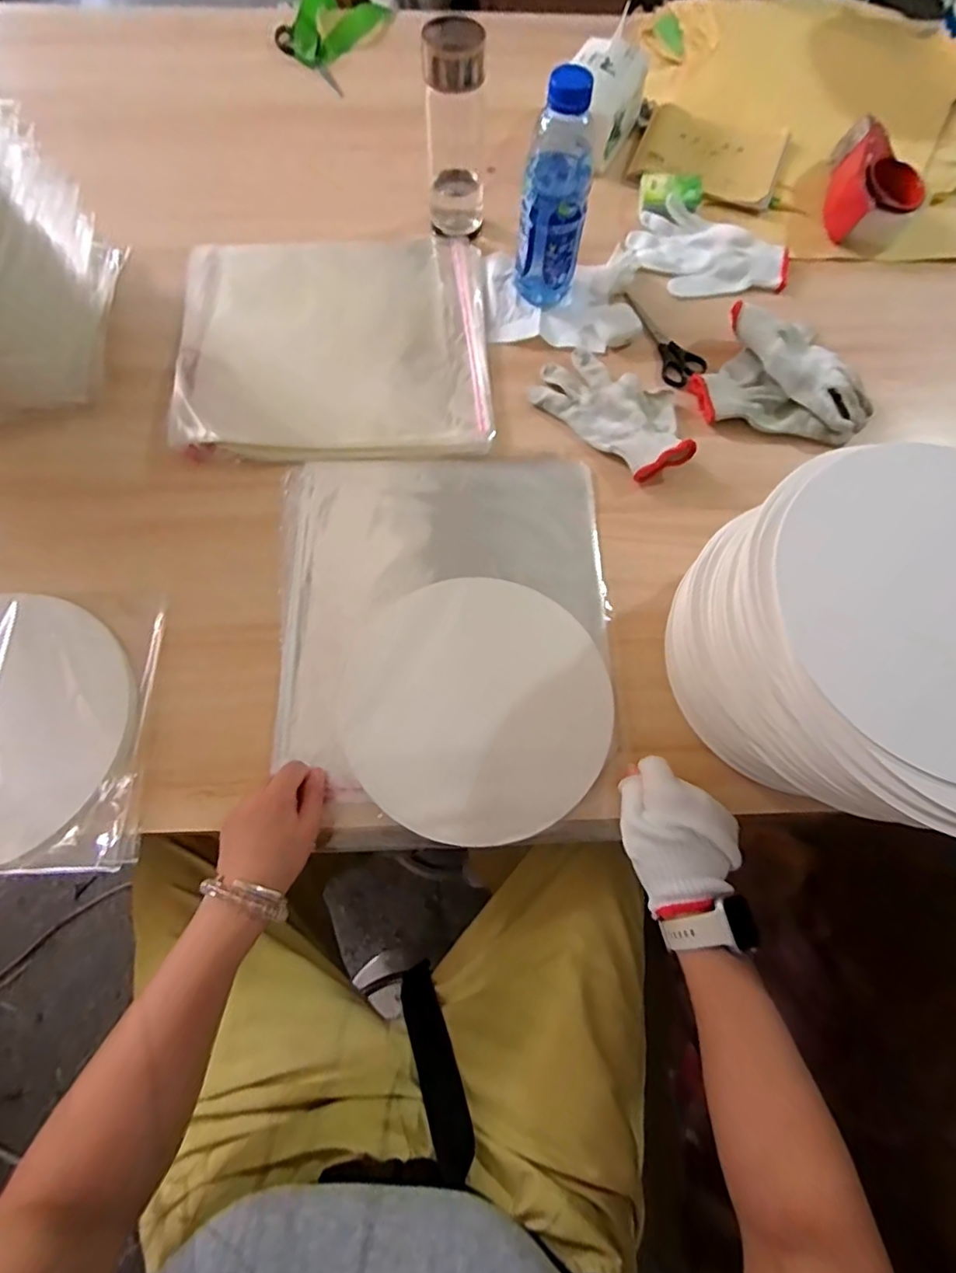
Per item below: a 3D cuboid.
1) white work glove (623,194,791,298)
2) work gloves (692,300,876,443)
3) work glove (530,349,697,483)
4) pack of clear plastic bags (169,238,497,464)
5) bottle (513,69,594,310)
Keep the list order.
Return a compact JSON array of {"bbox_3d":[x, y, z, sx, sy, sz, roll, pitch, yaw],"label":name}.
[{"bbox_3d":[0.288,-0.476,0.707,0.194,0.019,0.128,18,71,5],"label":"white work glove"},{"bbox_3d":[0.343,-0.295,0.636,0.187,0.036,0.150,10,70,2],"label":"work gloves"},{"bbox_3d":[0.154,-0.251,0.618,0.185,0.028,0.101,42,74,12],"label":"work glove"},{"bbox_3d":[-0.163,-0.341,0.649,0.343,0.018,0.317,-4,71,-3],"label":"pack of clear plastic bags"},{"bbox_3d":[0.081,-0.461,0.599,0.069,0.197,0.058,9,70,1],"label":"bottle"}]

